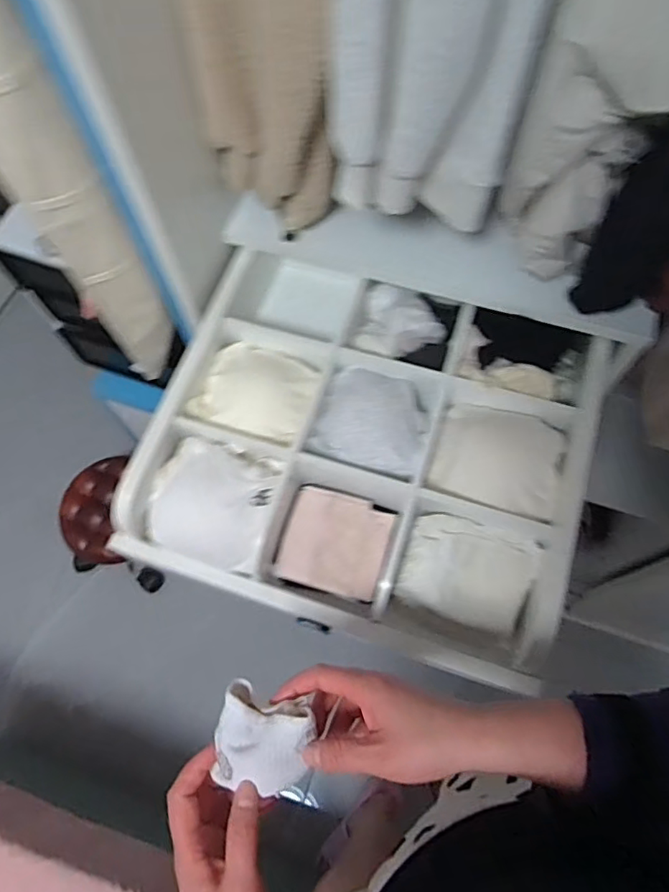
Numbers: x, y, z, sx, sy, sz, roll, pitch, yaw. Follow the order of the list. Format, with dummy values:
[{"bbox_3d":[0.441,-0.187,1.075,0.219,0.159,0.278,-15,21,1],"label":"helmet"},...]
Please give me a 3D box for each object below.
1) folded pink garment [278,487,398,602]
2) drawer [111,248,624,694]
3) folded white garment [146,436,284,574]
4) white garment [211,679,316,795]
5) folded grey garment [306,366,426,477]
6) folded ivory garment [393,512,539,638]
[{"bbox_3d":[0.001,0.105,0.616,0.112,0.033,0.100,15,67,10],"label":"folded pink garment"},{"bbox_3d":[0.043,-0.007,0.641,0.456,0.092,0.397,17,68,10],"label":"drawer"},{"bbox_3d":[-0.131,0.057,0.607,0.138,0.059,0.118,14,67,9],"label":"folded white garment"},{"bbox_3d":[-0.050,0.208,0.405,0.066,0.020,0.068,3,66,4],"label":"white garment"},{"bbox_3d":[0.040,-0.032,0.640,0.116,0.041,0.123,16,67,10],"label":"folded grey garment"},{"bbox_3d":[0.136,0.126,0.579,0.126,0.030,0.101,20,68,12],"label":"folded ivory garment"}]

